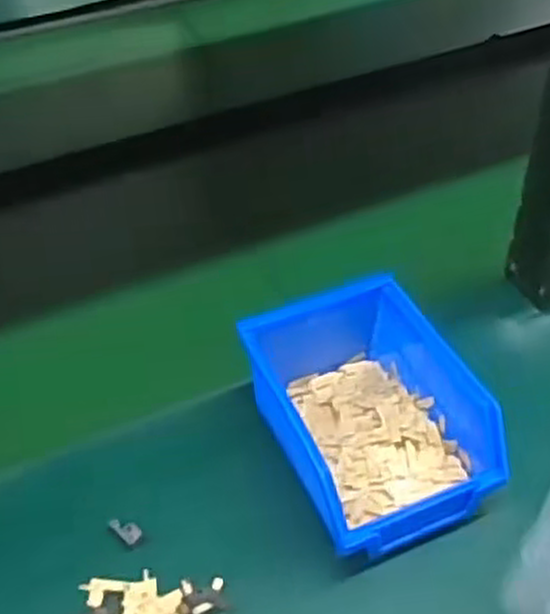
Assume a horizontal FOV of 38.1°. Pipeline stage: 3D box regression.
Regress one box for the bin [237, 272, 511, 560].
[{"bbox_3d":[0.048,0.054,0.479,0.104,0.072,0.175,-19,46,-17],"label":"bin"}]

